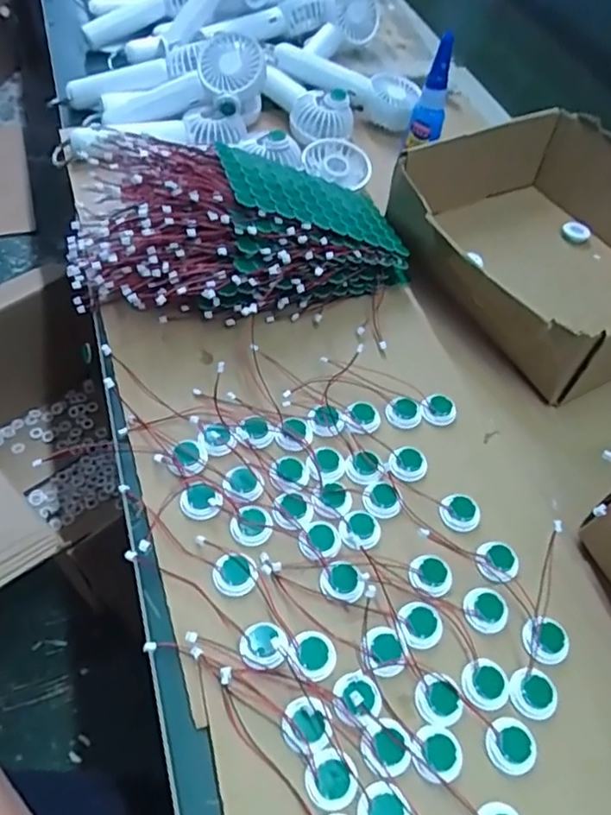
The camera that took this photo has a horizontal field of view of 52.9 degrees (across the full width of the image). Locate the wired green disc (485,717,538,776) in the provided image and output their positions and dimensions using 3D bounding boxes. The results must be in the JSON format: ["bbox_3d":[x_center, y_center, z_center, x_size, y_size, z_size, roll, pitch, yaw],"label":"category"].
[{"bbox_3d":[0.095,0.156,0.284,0.022,0.004,0.022,2,56,-2],"label":"wired green disc"}]

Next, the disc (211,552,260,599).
[{"bbox_3d":[-0.036,0.087,0.320,0.022,0.004,0.023,-17,58,-15],"label":"disc"}]

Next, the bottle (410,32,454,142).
[{"bbox_3d":[0.108,-0.268,0.517,0.026,0.076,0.027,9,56,3],"label":"bottle"}]

